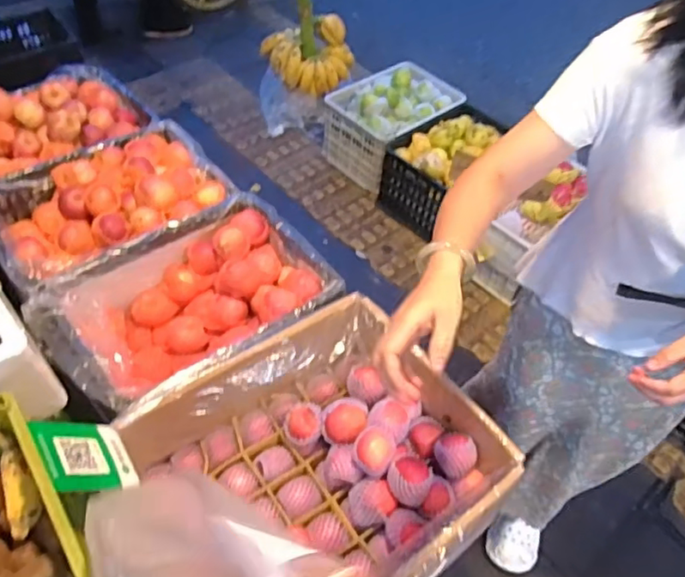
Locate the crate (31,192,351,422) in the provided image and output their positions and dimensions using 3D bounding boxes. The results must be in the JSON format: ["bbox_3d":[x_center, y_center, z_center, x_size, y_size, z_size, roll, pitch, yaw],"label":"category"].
[{"bbox_3d":[-0.306,0.058,1.233,0.527,0.210,0.356,-31,58,-24],"label":"crate"}]

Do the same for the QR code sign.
[{"bbox_3d":[-0.375,0.244,0.859,0.011,0.160,0.121,-44,64,8],"label":"QR code sign"}]

